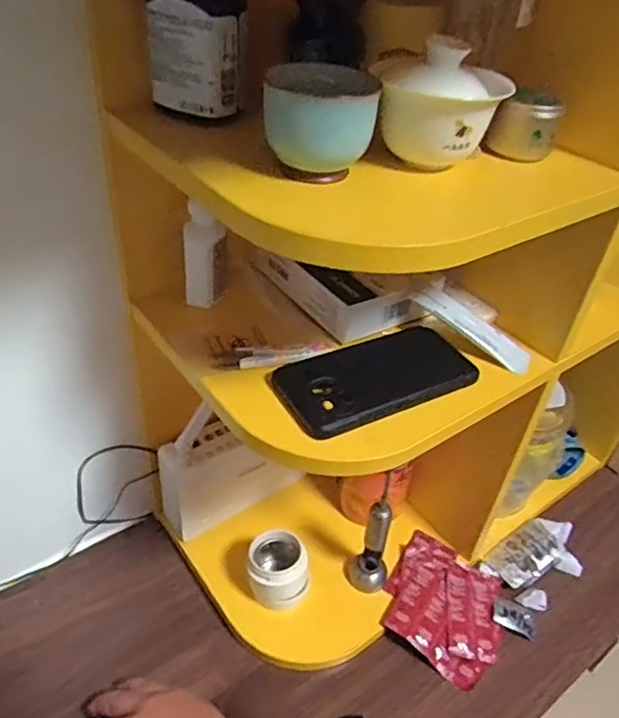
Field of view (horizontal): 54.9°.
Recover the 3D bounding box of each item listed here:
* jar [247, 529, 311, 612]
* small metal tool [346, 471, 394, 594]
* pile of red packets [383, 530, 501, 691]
[{"bbox_3d":[-0.034,0.238,0.669,0.069,0.059,0.065,3,39,-3],"label":"jar"},{"bbox_3d":[0.073,0.194,0.654,0.042,0.165,0.032,12,39,8],"label":"small metal tool"},{"bbox_3d":[0.157,0.281,0.691,0.134,0.020,0.139,25,43,22],"label":"pile of red packets"}]

